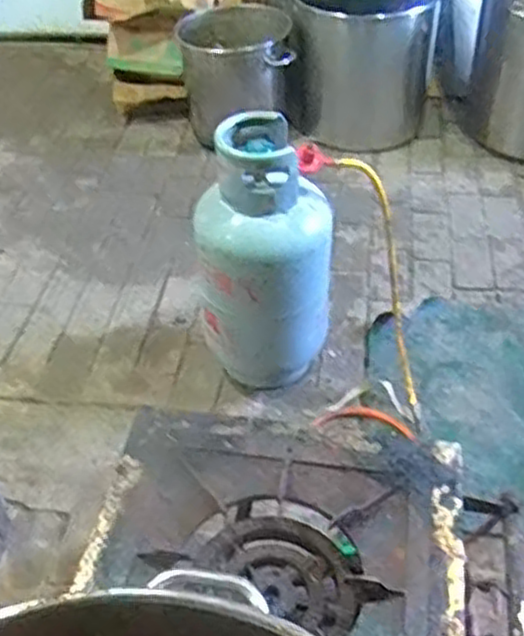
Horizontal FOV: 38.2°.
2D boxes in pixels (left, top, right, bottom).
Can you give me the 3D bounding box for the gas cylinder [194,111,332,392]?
[{"bbox_3d":[-0.003,-0.108,1.811,0.311,0.693,0.263,-4,43,-1],"label":"gas cylinder"}]

